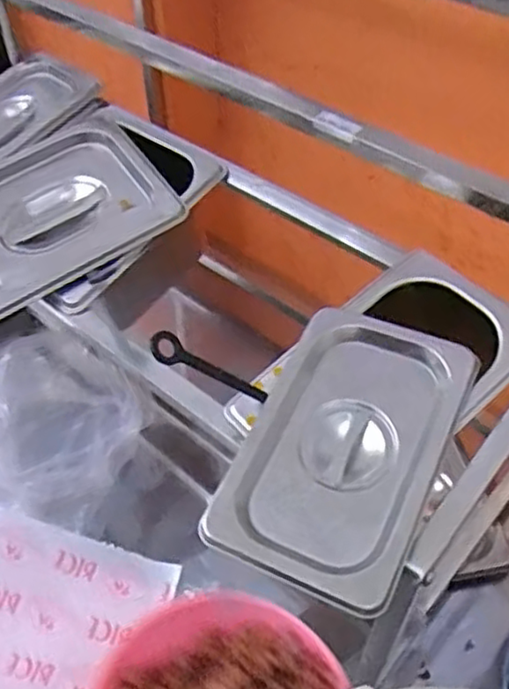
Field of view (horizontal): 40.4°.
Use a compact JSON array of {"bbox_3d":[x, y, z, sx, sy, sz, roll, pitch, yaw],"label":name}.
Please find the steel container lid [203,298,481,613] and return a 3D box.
[{"bbox_3d":[0.053,0.059,0.406,0.108,0.016,0.171,20,62,20],"label":"steel container lid"}]

